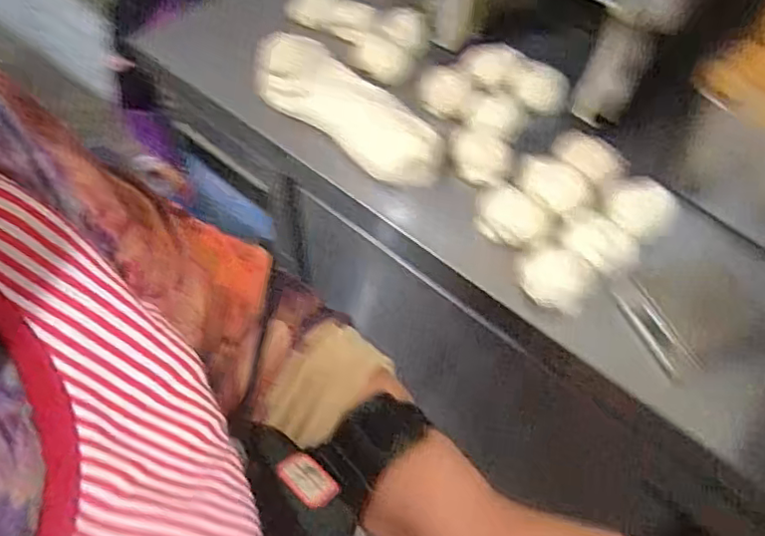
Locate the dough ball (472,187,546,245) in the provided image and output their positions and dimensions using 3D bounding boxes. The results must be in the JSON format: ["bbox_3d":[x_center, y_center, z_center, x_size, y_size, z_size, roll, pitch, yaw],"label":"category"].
[{"bbox_3d":[0.143,-0.063,0.687,0.073,0.035,0.066,16,56,8],"label":"dough ball"}]

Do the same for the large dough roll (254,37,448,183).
[{"bbox_3d":[-0.046,-0.197,0.762,0.274,0.063,0.093,36,62,20],"label":"large dough roll"}]

